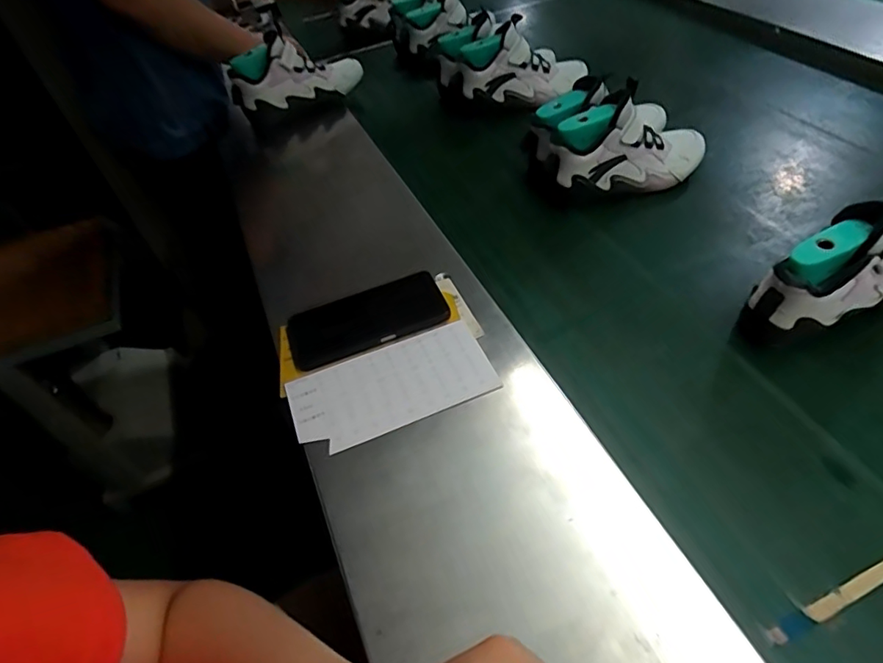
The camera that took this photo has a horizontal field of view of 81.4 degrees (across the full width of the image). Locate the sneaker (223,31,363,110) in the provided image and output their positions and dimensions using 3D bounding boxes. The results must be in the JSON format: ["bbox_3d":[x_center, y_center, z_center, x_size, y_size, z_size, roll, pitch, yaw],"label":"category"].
[{"bbox_3d":[-0.259,-0.467,0.922,0.236,0.119,0.100,-18,46,-29],"label":"sneaker"}]

